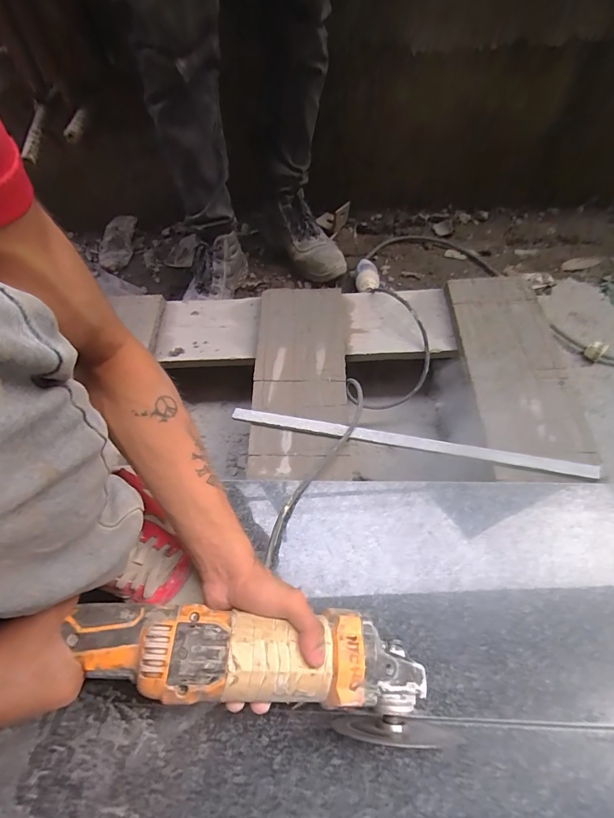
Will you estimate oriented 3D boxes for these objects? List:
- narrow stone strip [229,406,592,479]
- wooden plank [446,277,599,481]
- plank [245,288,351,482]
[{"bbox_3d":[0.133,0.046,0.529,0.484,0.015,0.019,9,60,9],"label":"narrow stone strip"},{"bbox_3d":[0.315,-0.067,0.580,0.146,0.019,0.356,1,59,4],"label":"wooden plank"},{"bbox_3d":[-0.012,-0.060,0.609,0.145,0.023,0.368,-2,55,5],"label":"plank"}]

